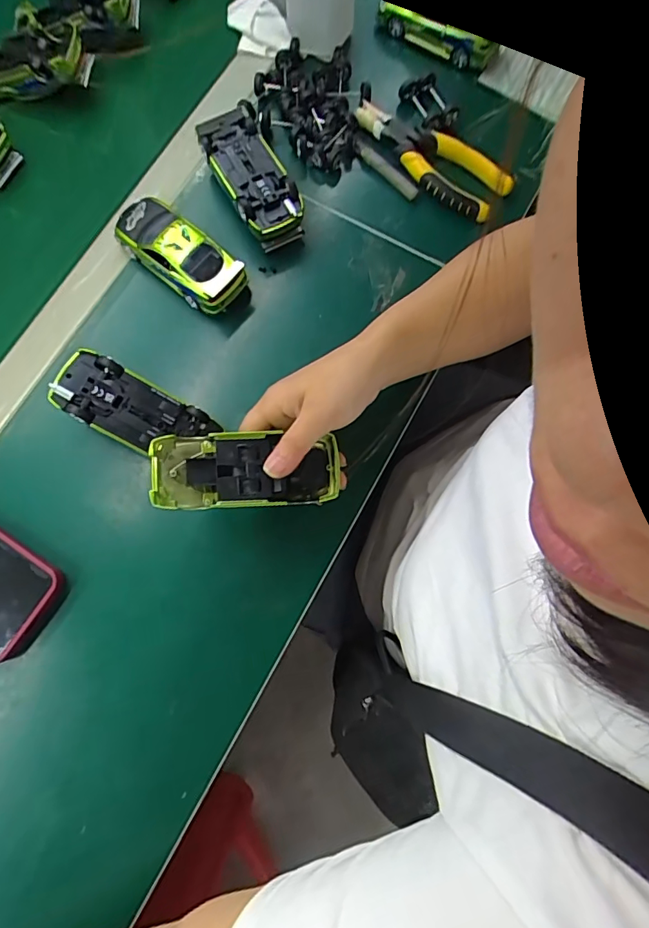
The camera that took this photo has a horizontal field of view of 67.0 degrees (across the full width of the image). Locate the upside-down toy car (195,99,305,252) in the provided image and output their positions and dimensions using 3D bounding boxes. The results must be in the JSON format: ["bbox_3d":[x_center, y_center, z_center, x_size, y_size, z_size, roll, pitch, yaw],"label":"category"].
[{"bbox_3d":[-0.068,-0.266,0.452,0.063,0.044,0.142,-26,78,-7],"label":"upside-down toy car"}]

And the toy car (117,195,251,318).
[{"bbox_3d":[-0.129,-0.186,0.432,0.125,0.044,0.054,42,79,9],"label":"toy car"}]

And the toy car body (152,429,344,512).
[{"bbox_3d":[-0.055,0.006,0.353,0.130,0.025,0.052,3,76,-9],"label":"toy car body"}]

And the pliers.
[{"bbox_3d":[0.100,-0.295,0.466,0.160,0.015,0.066,38,78,8],"label":"pliers"}]

